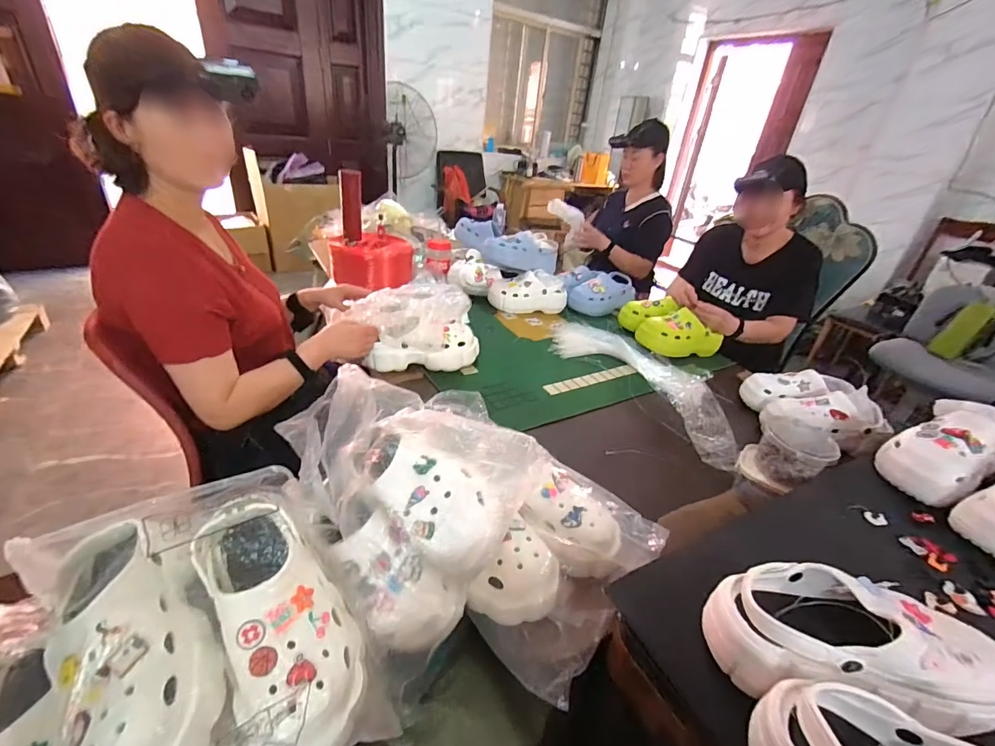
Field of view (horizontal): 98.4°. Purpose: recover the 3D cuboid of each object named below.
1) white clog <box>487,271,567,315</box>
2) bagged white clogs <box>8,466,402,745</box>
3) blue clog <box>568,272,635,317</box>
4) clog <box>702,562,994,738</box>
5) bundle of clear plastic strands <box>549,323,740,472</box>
[{"bbox_3d":[0.104,-0.261,1.383,0.255,0.111,0.097,-1,31,-13],"label":"white clog"},{"bbox_3d":[-0.289,0.253,0.436,0.287,0.120,0.317,-8,52,-34],"label":"bagged white clogs"},{"bbox_3d":[0.365,-0.263,1.454,0.236,0.105,0.093,-10,34,-26],"label":"blue clog"},{"bbox_3d":[0.335,0.245,0.404,0.245,0.086,0.102,9,30,4],"label":"clog"},{"bbox_3d":[0.370,0.012,1.101,0.264,0.048,0.634,-14,36,-31],"label":"bundle of clear plastic strands"}]

